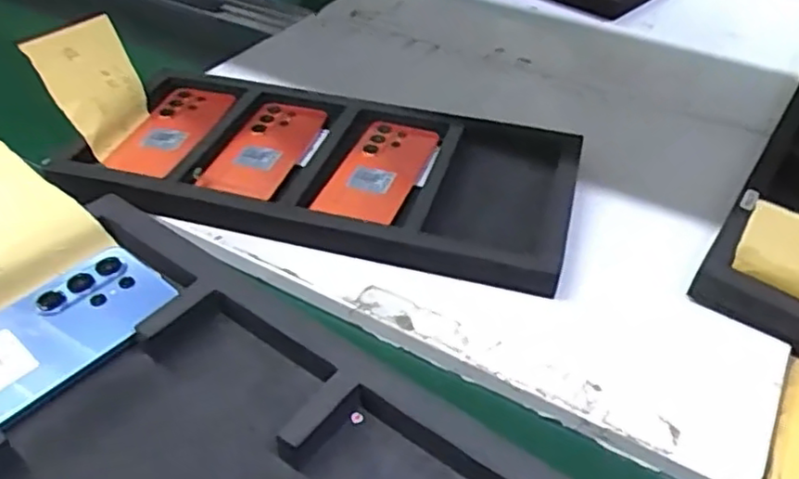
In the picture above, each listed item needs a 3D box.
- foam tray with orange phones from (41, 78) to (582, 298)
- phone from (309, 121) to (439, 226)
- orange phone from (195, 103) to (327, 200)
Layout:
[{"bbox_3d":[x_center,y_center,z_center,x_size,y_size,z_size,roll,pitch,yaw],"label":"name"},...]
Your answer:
[{"bbox_3d":[-0.069,-0.076,0.658,0.467,0.030,0.212,11,42,11],"label":"foam tray with orange phones"},{"bbox_3d":[-0.019,-0.066,0.658,0.074,0.014,0.151,15,43,15],"label":"phone"},{"bbox_3d":[-0.138,-0.096,0.688,0.080,0.007,0.147,9,42,10],"label":"orange phone"}]

